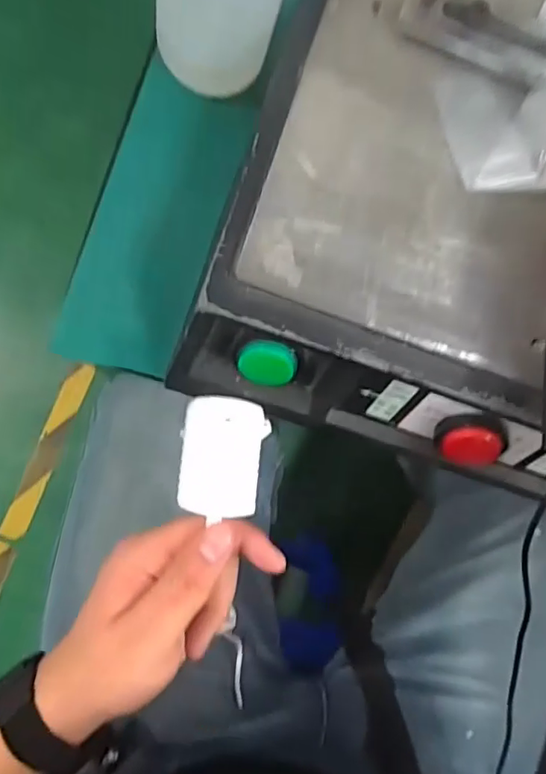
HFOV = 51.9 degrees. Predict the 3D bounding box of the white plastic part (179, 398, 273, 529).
[{"bbox_3d":[-0.027,0.037,0.301,0.044,0.004,0.062,11,82,0],"label":"white plastic part"}]

